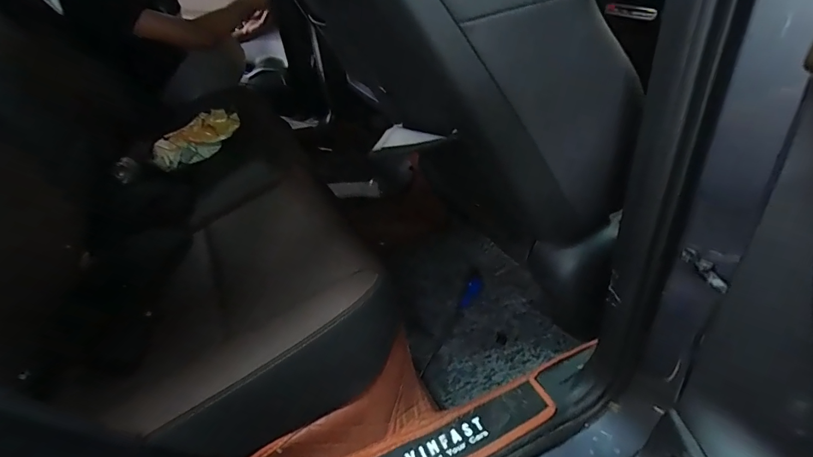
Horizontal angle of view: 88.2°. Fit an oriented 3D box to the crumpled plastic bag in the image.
[{"bbox_3d":[-0.489,-0.210,0.978,0.192,0.103,0.076,-24,39,-28],"label":"crumpled plastic bag"}]

